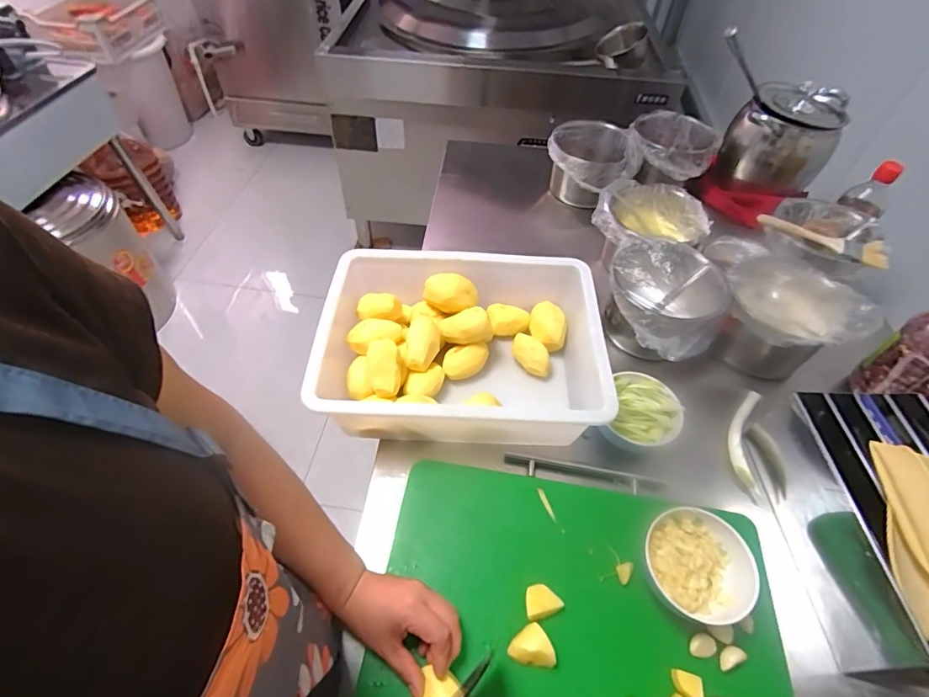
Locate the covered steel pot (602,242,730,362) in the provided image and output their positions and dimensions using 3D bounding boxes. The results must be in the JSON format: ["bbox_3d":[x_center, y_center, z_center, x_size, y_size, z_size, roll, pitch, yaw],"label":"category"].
[{"bbox_3d":[0.290,-0.065,0.701,0.153,0.124,0.157,1,52,-2],"label":"covered steel pot"}]

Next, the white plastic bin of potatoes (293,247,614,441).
[{"bbox_3d":[-0.006,0.002,0.643,0.357,0.112,0.269,3,52,0],"label":"white plastic bin of potatoes"}]

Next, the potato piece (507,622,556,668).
[{"bbox_3d":[0.067,0.293,0.454,0.035,0.022,0.039,-35,61,-26],"label":"potato piece"}]

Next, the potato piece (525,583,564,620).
[{"bbox_3d":[0.078,0.260,0.484,0.038,0.020,0.029,-13,54,-13],"label":"potato piece"}]

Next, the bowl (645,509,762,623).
[{"bbox_3d":[0.244,0.224,0.487,0.099,0.041,0.104,1,52,-2],"label":"bowl"}]

